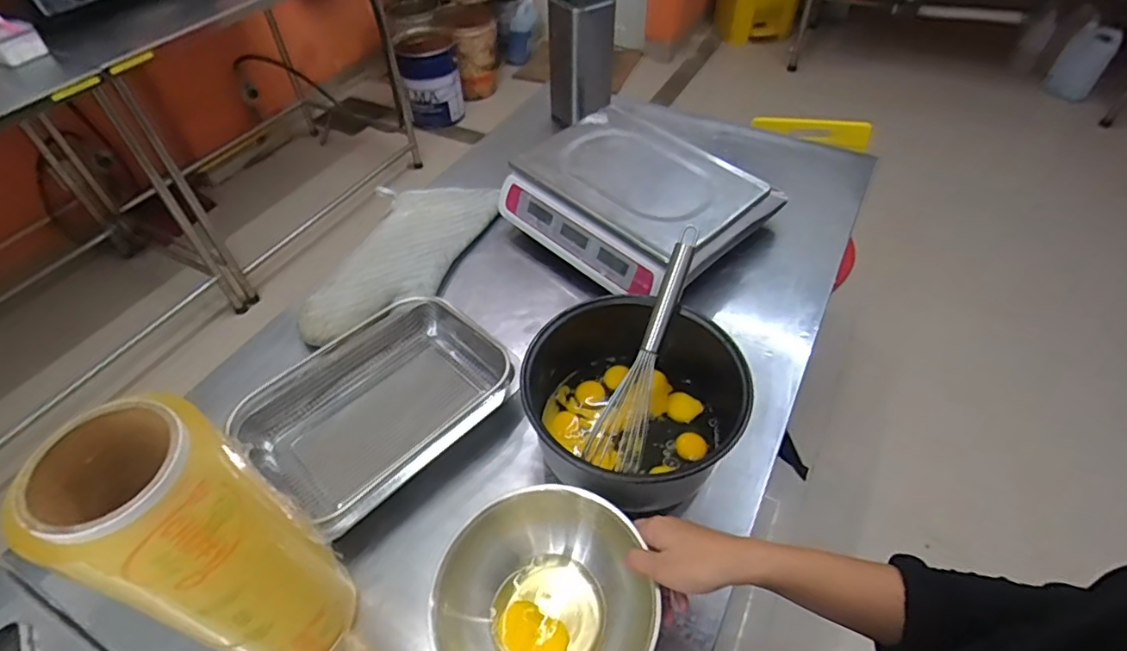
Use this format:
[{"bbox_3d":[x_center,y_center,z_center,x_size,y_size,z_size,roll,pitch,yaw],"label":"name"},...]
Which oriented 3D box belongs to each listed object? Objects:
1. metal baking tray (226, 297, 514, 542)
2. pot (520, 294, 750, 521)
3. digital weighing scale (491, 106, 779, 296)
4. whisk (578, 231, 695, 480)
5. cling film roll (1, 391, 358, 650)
[{"bbox_3d":[-0.222,0.103,0.717,0.227,0.088,0.296,35,60,29],"label":"metal baking tray"},{"bbox_3d":[0.079,0.082,0.646,0.226,0.118,0.218,-1,49,1],"label":"pot"},{"bbox_3d":[0.122,-0.214,0.910,0.324,0.088,0.335,-35,56,-25],"label":"digital weighing scale"},{"bbox_3d":[0.105,0.027,0.670,0.061,0.056,0.284,21,88,20],"label":"whisk"},{"bbox_3d":[-0.256,0.176,0.441,0.091,0.290,0.099,-2,50,2],"label":"cling film roll"}]

